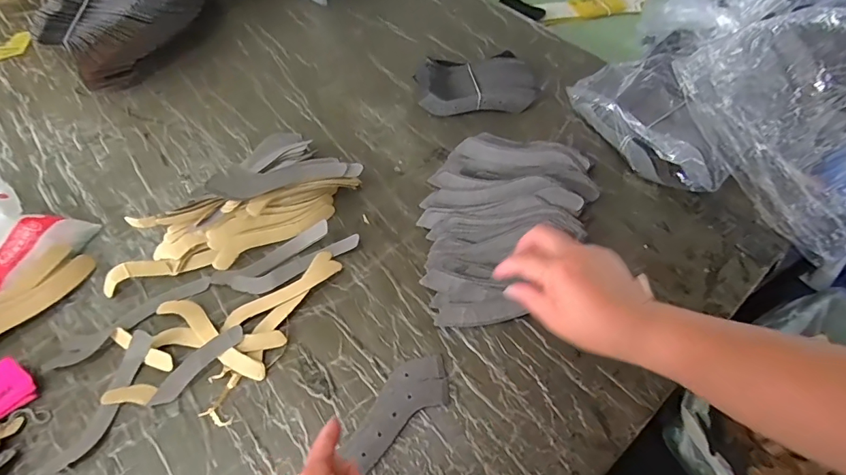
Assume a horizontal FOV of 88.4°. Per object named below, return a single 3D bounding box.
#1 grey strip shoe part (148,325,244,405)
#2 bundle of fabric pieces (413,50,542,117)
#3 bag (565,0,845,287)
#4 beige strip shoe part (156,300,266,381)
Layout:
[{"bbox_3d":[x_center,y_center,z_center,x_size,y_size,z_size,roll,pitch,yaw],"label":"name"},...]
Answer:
[{"bbox_3d":[-0.225,0.126,0.433,0.023,0.005,0.100,44,75,10],"label":"grey strip shoe part"},{"bbox_3d":[0.079,-0.228,0.649,0.173,0.040,0.097,-4,56,-2],"label":"bundle of fabric pieces"},{"bbox_3d":[0.462,-0.215,0.581,0.439,0.136,0.397,-32,62,-20],"label":"bag"},{"bbox_3d":[-0.220,0.101,0.453,0.148,0.011,0.028,29,61,18],"label":"beige strip shoe part"}]

